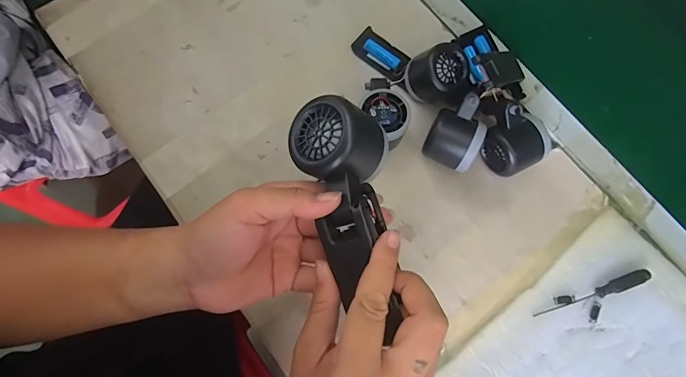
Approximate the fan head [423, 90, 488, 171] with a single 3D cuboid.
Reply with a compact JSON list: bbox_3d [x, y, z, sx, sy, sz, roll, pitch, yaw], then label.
[{"bbox_3d":[0.126,-0.059,0.430,0.060,0.058,0.069,25,76,5],"label":"fan head"}]

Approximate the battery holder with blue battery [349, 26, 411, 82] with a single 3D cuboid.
[{"bbox_3d":[0.048,-0.166,0.481,0.077,0.010,0.041,44,78,9],"label":"battery holder with blue battery"}]

